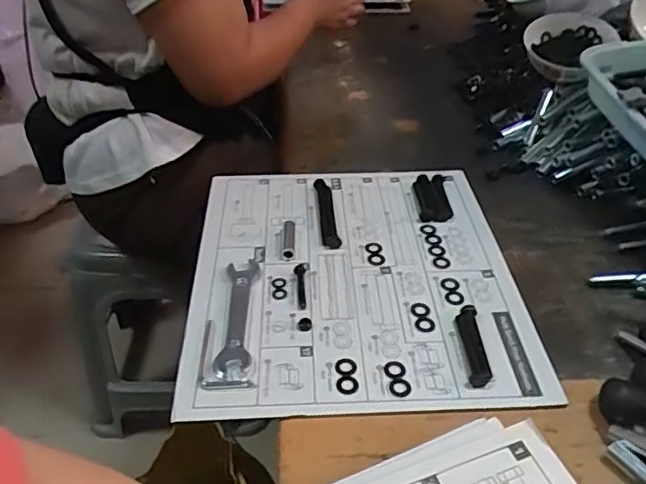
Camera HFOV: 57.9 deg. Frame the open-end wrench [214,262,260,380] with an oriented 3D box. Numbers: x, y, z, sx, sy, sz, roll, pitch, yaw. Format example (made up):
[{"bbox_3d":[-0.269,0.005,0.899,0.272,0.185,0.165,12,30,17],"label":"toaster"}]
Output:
[{"bbox_3d":[-0.082,0.070,0.566,0.037,0.011,0.149,-4,39,-2],"label":"open-end wrench"}]

